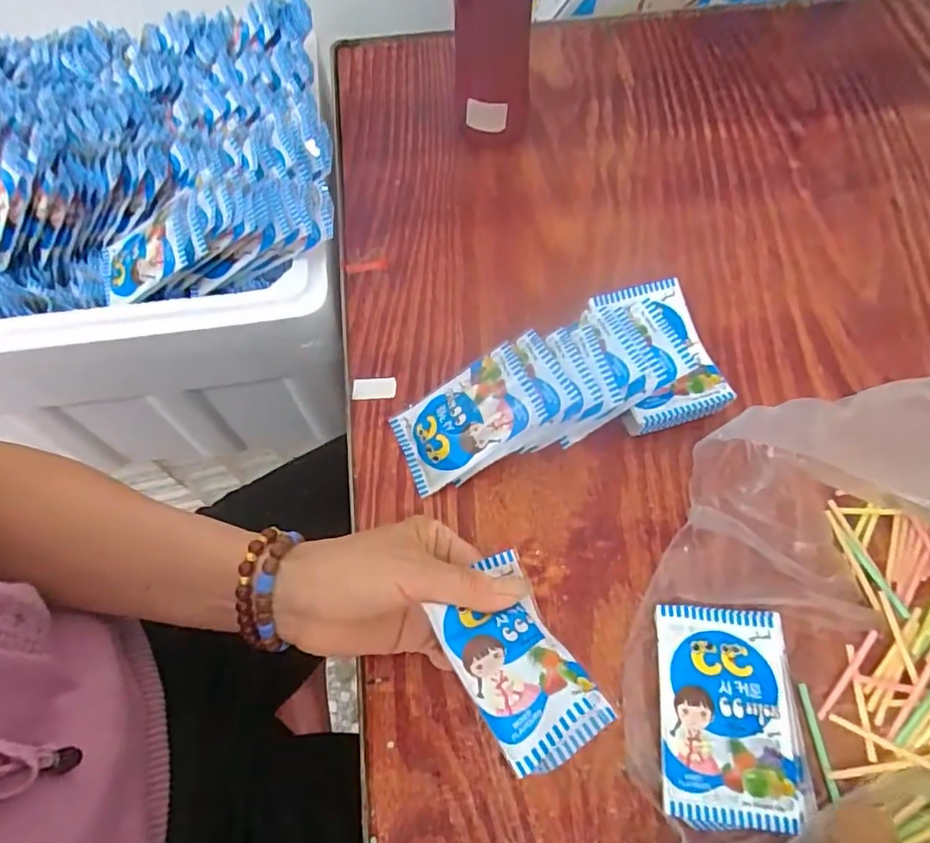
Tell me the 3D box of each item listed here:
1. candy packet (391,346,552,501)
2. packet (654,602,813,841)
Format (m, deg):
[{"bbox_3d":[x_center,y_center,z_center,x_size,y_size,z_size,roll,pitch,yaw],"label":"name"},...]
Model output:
[{"bbox_3d":[-0.002,-0.001,0.384,0.102,0.008,0.062,-33,66,17],"label":"candy packet"},{"bbox_3d":[0.145,0.161,0.312,0.072,0.018,0.108,5,64,5],"label":"packet"}]

